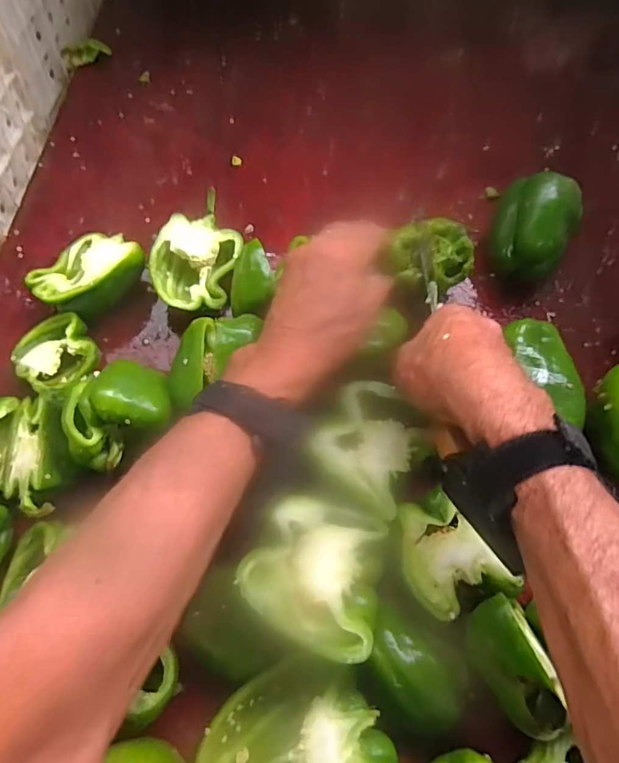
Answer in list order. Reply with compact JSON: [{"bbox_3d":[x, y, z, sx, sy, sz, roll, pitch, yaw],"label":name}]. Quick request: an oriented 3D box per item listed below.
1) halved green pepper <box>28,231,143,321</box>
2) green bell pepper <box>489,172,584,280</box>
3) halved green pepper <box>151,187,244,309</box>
[{"bbox_3d":[-0.197,-0.094,0.437,0.070,0.055,0.087,31,66,9],"label":"halved green pepper"},{"bbox_3d":[0.203,-0.138,0.452,0.071,0.077,0.079,25,70,9],"label":"green bell pepper"},{"bbox_3d":[-0.101,-0.112,0.449,0.069,0.048,0.110,11,69,4],"label":"halved green pepper"}]

